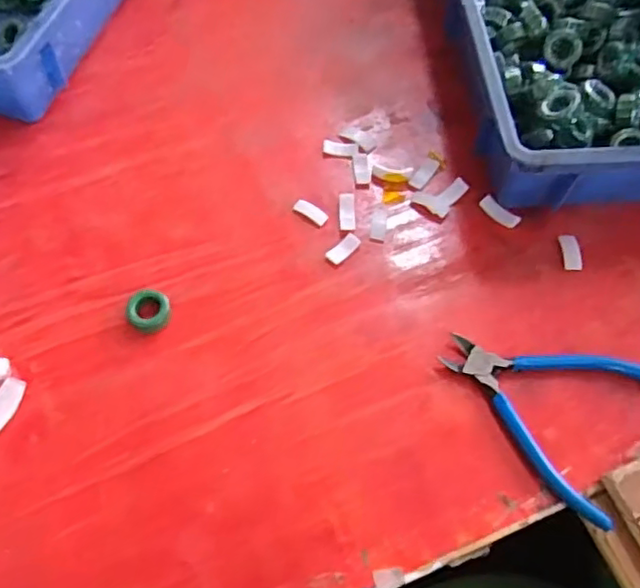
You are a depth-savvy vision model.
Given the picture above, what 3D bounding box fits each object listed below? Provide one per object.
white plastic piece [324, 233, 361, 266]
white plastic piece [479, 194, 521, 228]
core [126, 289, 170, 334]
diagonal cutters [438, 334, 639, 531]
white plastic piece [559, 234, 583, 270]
[{"bbox_3d":[0.019,-0.036,0.492,0.014,0.004,0.031,39,68,19],"label":"white plastic piece"},{"bbox_3d":[0.147,-0.067,0.510,0.035,0.006,0.014,40,68,19],"label":"white plastic piece"},{"bbox_3d":[-0.126,0.013,0.457,0.029,0.012,0.033,-29,65,-15],"label":"core"},{"bbox_3d":[0.153,0.071,0.429,0.137,0.018,0.113,29,65,14],"label":"diagonal cutters"},{"bbox_3d":[0.200,-0.034,0.492,0.014,0.004,0.031,-1,61,-1],"label":"white plastic piece"}]

